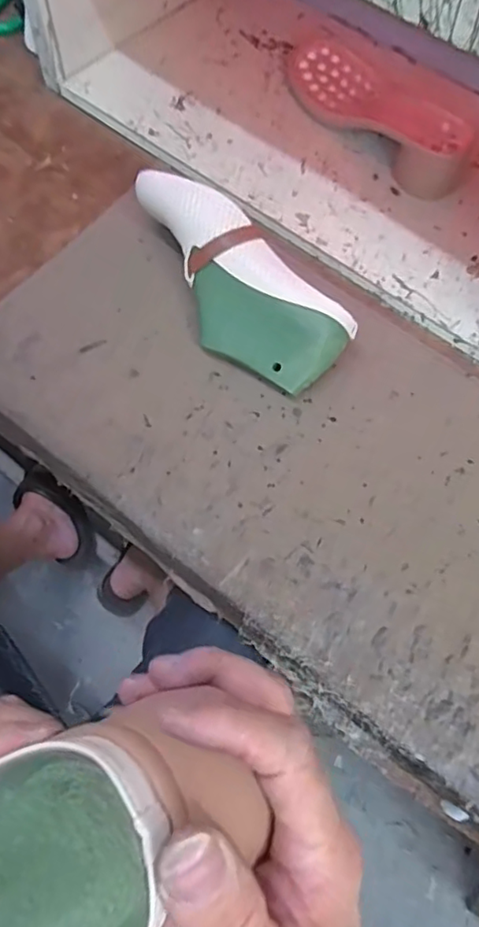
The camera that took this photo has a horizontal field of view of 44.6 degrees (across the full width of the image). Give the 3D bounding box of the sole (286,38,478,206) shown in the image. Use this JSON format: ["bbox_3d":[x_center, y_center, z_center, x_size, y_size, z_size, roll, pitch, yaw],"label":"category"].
[{"bbox_3d":[0.134,-0.367,0.587,0.092,0.042,0.246,-34,74,-13],"label":"sole"}]

